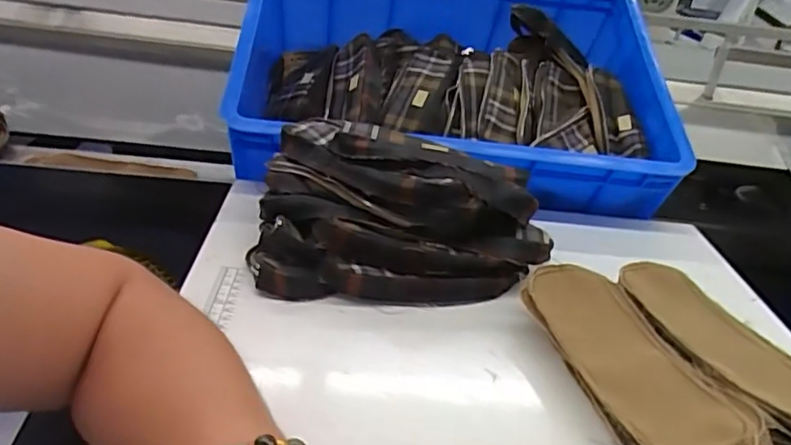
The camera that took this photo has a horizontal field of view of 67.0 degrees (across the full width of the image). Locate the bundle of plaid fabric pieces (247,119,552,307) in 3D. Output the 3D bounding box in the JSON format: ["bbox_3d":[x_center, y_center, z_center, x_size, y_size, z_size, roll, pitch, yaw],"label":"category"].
[{"bbox_3d":[0.008,-0.012,0.547,0.261,0.103,0.150,4,29,-6],"label":"bundle of plaid fabric pieces"}]

